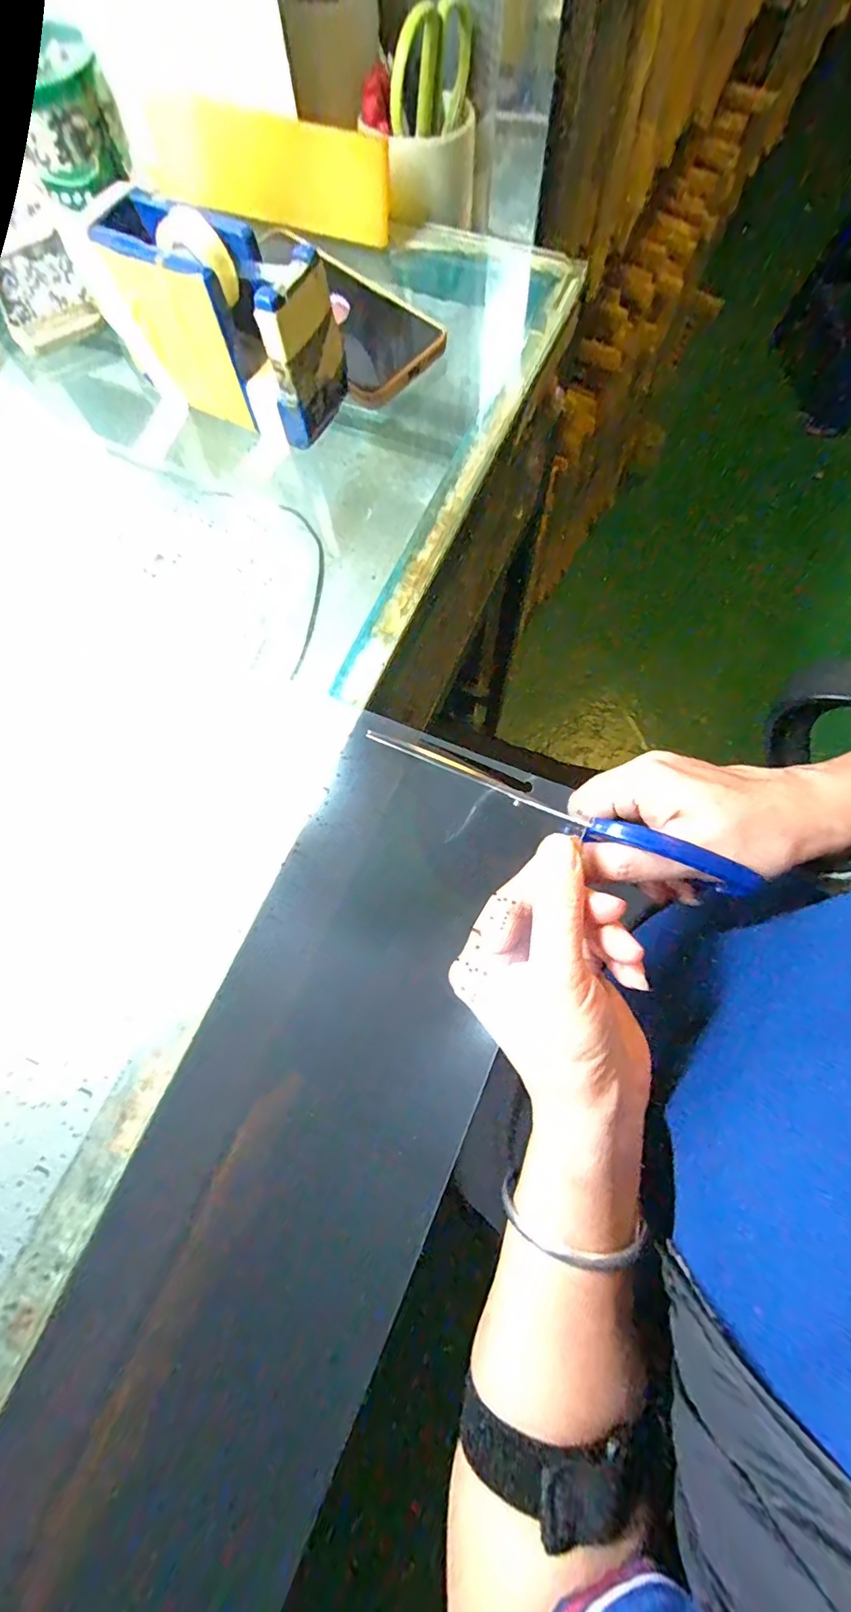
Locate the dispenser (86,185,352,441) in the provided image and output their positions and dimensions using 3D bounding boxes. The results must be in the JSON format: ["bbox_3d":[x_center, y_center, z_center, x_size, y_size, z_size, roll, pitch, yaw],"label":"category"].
[{"bbox_3d":[-0.114,-0.275,0.302,0.130,0.077,0.048,28,77,10],"label":"dispenser"}]

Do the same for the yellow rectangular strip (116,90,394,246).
[{"bbox_3d":[-0.131,-0.469,0.384,0.227,0.053,0.011,26,59,12],"label":"yellow rectangular strip"}]

